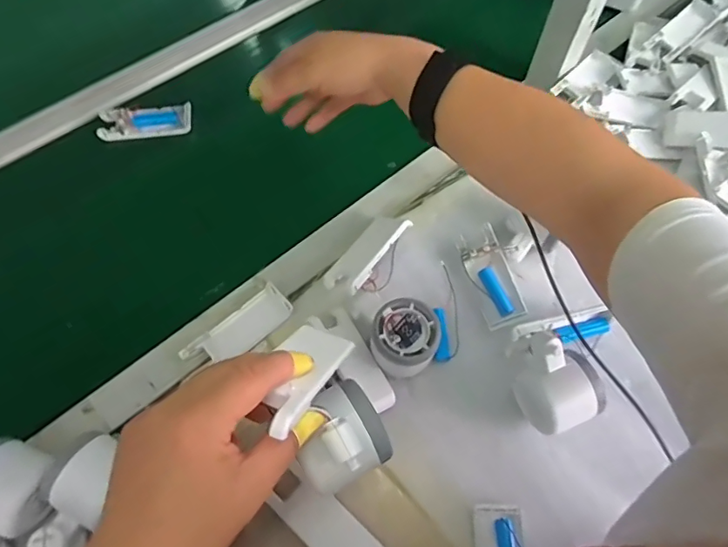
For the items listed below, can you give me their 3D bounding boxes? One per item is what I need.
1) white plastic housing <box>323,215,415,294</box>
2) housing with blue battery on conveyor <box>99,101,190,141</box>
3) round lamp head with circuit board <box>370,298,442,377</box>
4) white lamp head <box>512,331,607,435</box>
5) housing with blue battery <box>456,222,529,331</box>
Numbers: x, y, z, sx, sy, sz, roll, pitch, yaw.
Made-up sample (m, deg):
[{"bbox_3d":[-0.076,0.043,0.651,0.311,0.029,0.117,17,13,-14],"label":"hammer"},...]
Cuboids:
[{"bbox_3d":[0.003,-0.020,0.493,0.045,0.009,0.098,18,58,38],"label":"white plastic housing"},{"bbox_3d":[-0.261,-0.181,0.600,0.104,0.020,0.039,-7,63,-4],"label":"housing with blue battery on conveyor"},{"bbox_3d":[0.036,0.060,0.454,0.060,0.052,0.058,0,63,-1],"label":"round lamp head with circuit board"},{"bbox_3d":[0.163,0.092,0.423,0.055,0.062,0.073,-22,65,-12],"label":"white lamp head"},{"bbox_3d":[0.124,0.002,0.485,0.042,0.017,0.100,-15,64,-9],"label":"housing with blue battery"}]

